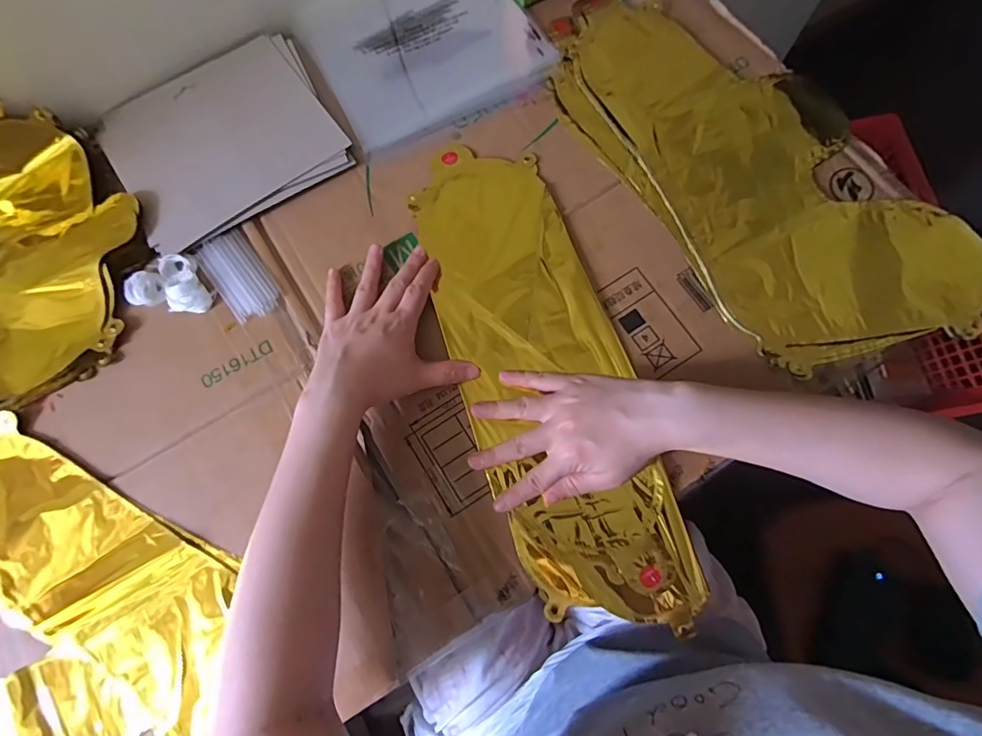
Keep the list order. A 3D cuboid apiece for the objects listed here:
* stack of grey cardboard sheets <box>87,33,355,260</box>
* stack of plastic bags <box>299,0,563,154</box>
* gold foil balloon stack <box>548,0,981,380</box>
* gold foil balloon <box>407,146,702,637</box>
[{"bbox_3d":[-0.256,-0.221,0.469,0.197,0.010,0.181,-30,76,-6],"label":"stack of grey cardboard sheets"},{"bbox_3d":[-0.068,-0.332,0.496,0.206,0.012,0.201,-26,76,-5],"label":"stack of plastic bags"},{"bbox_3d":[0.230,-0.185,0.440,0.205,0.019,0.415,-34,77,-7],"label":"gold foil balloon stack"},{"bbox_3d":[0.042,-0.003,0.408,0.133,0.015,0.410,-19,76,-3],"label":"gold foil balloon"}]

